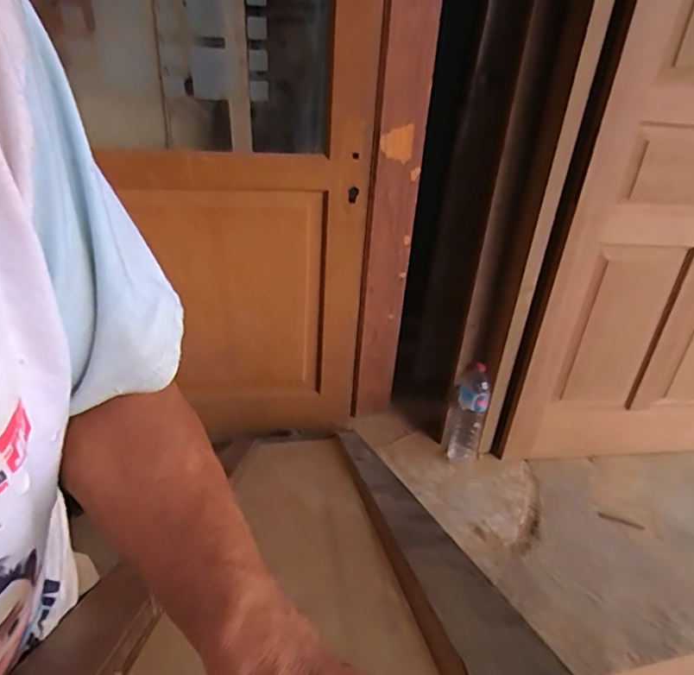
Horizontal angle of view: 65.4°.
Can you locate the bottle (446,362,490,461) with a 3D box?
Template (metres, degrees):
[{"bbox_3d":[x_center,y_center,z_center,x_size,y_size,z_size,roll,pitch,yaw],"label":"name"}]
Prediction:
[{"bbox_3d":[0.365,0.233,1.634,0.105,0.304,0.113,16,40,11],"label":"bottle"}]

